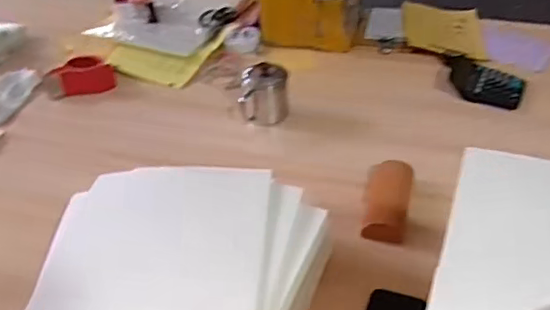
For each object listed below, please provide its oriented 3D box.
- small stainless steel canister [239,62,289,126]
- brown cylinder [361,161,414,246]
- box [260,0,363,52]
[{"bbox_3d":[-0.021,-0.116,1.138,0.096,0.094,0.092,-3,38,2],"label":"small stainless steel canister"},{"bbox_3d":[0.183,0.071,0.932,0.071,0.035,0.156,8,40,15],"label":"brown cylinder"},{"bbox_3d":[0.103,-0.403,1.427,0.227,0.138,0.314,4,39,11],"label":"box"}]

